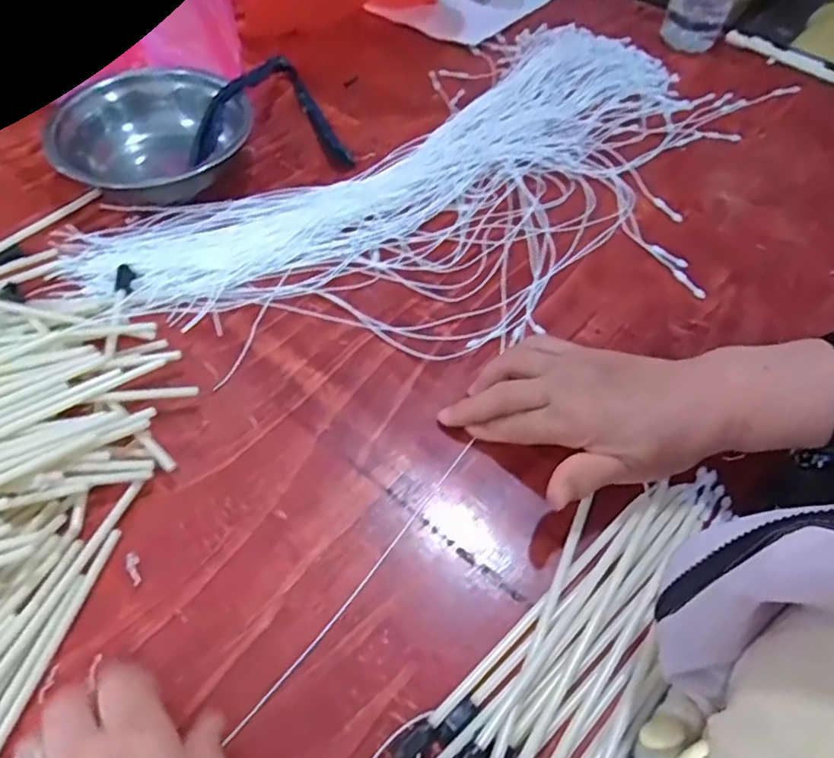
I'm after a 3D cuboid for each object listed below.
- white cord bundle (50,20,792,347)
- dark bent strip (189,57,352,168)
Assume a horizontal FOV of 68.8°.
[{"bbox_3d":[0.064,-0.180,0.543,0.615,0.018,0.276,-37,64,-23],"label":"white cord bundle"},{"bbox_3d":[-0.134,-0.268,0.576,0.142,0.051,0.166,-3,56,-3],"label":"dark bent strip"}]

